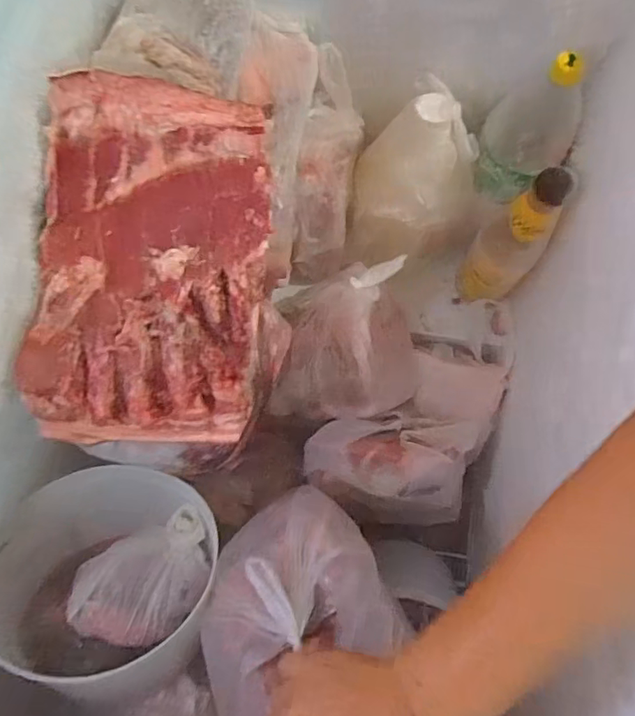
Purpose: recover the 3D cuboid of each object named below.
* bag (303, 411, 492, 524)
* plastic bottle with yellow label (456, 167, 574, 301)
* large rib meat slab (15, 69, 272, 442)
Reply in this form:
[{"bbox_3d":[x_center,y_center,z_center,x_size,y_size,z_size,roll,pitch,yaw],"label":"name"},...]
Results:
[{"bbox_3d":[0.103,0.136,0.666,0.233,0.082,0.125,4,72,-1],"label":"bag"},{"bbox_3d":[0.245,-0.144,0.677,0.075,0.249,0.070,1,72,-2],"label":"plastic bottle with yellow label"},{"bbox_3d":[-0.144,-0.070,0.444,0.195,0.051,0.302,7,96,-6],"label":"large rib meat slab"}]

